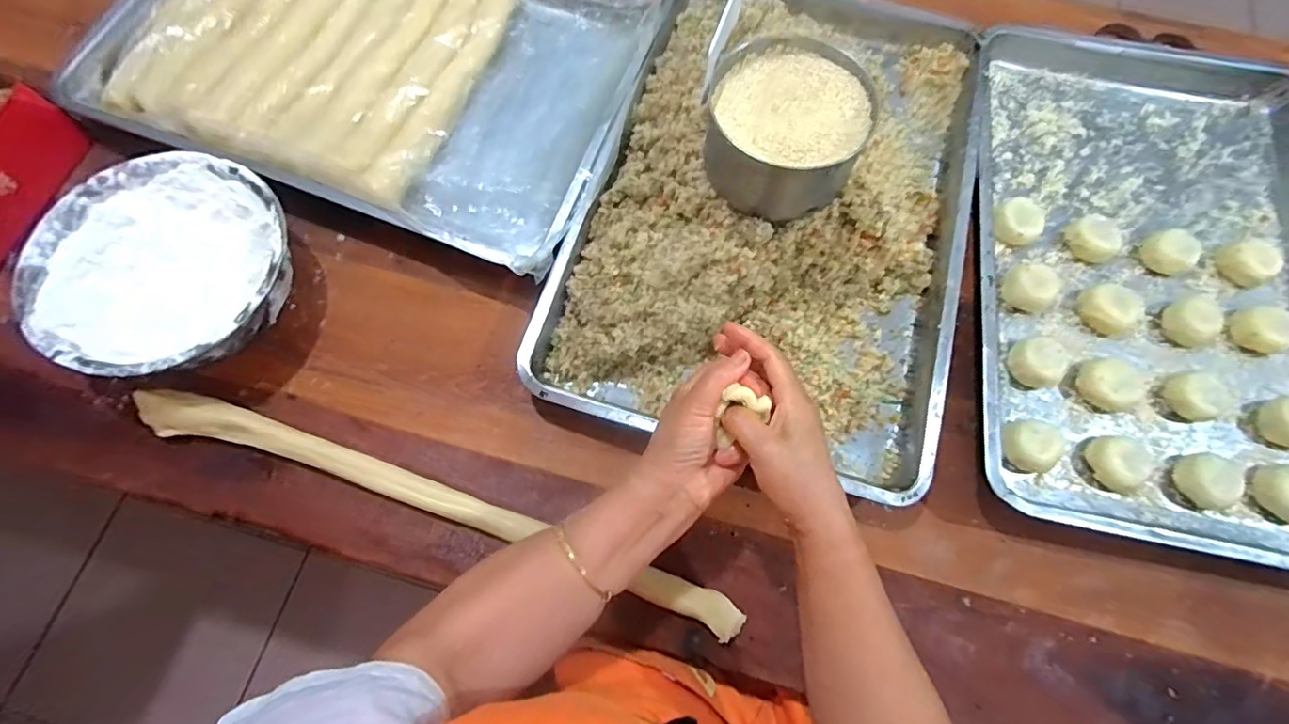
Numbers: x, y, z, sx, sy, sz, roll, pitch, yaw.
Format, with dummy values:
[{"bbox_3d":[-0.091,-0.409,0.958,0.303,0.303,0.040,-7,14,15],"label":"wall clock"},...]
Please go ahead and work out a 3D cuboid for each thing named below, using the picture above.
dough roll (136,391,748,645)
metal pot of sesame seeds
[{"bbox_3d":[-0.191,0.131,0.508,0.583,0.023,0.043,18,74,4],"label":"dough roll"},{"bbox_3d":[0.123,-0.208,0.496,0.133,0.070,0.135,1,71,-2],"label":"metal pot of sesame seeds"}]

